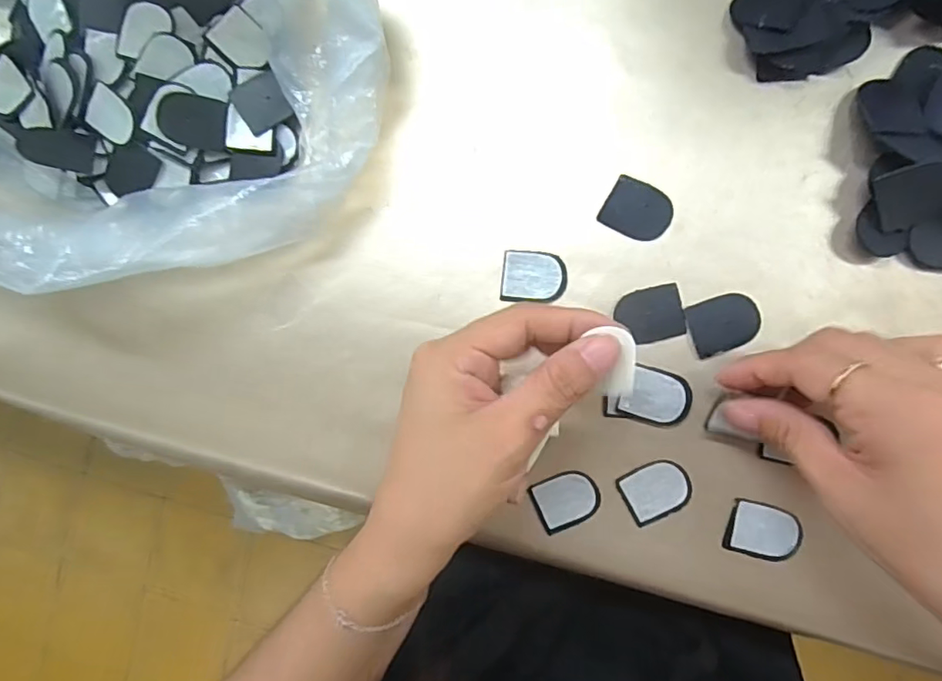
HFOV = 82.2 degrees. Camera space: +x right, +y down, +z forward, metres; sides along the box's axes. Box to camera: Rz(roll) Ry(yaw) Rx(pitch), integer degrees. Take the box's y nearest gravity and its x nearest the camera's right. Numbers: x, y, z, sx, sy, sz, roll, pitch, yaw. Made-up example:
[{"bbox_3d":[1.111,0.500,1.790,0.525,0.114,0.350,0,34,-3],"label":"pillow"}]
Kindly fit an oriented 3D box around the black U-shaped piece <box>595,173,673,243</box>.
[{"bbox_3d":[0.087,-0.067,0.279,0.033,0.004,0.027,30,95,8],"label":"black U-shaped piece"}]

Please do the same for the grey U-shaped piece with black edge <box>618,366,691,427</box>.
[{"bbox_3d":[0.095,0.029,0.277,0.032,0.004,0.027,21,94,9],"label":"grey U-shaped piece with black edge"}]

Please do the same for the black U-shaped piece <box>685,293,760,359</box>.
[{"bbox_3d":[0.127,-0.008,0.271,0.033,0.004,0.027,-18,88,9],"label":"black U-shaped piece"}]

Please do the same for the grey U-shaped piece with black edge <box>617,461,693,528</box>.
[{"bbox_3d":[0.096,0.078,0.279,0.034,0.004,0.027,-28,86,9],"label":"grey U-shaped piece with black edge"}]

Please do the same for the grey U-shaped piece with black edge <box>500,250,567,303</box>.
[{"bbox_3d":[0.033,-0.034,0.287,0.034,0.004,0.027,5,91,9],"label":"grey U-shaped piece with black edge"}]

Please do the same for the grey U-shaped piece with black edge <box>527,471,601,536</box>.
[{"bbox_3d":[0.051,0.084,0.286,0.034,0.004,0.027,-26,86,9],"label":"grey U-shaped piece with black edge"}]

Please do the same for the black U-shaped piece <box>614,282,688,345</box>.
[{"bbox_3d":[0.093,-0.013,0.277,0.032,0.004,0.027,-15,88,9],"label":"black U-shaped piece"}]

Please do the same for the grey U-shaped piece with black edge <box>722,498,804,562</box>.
[{"bbox_3d":[0.147,0.096,0.271,0.033,0.004,0.026,13,93,9],"label":"grey U-shaped piece with black edge"}]

